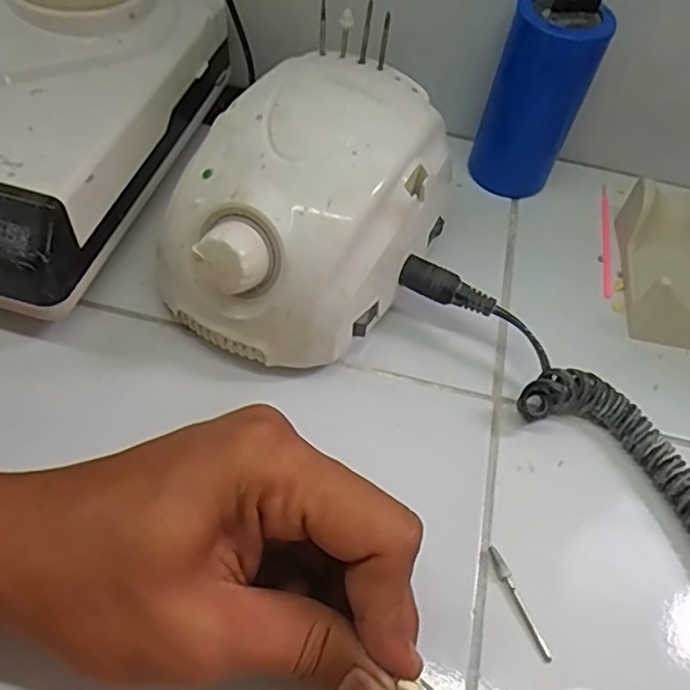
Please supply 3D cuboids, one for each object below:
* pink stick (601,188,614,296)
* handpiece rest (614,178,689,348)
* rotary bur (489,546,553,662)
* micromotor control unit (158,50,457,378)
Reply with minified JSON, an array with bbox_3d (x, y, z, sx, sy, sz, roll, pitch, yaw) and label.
[{"bbox_3d":[0.154,-0.063,0.376,0.006,0.004,0.093,12,54,4],"label":"pink stick"},{"bbox_3d":[0.177,-0.043,0.340,0.048,0.034,0.089,10,54,3],"label":"handpiece rest"},{"bbox_3d":[0.067,0.099,0.245,0.005,0.004,0.043,-15,57,-15],"label":"rotary bur"},{"bbox_3d":[-0.017,-0.062,0.302,0.102,0.086,0.139,31,58,17],"label":"micromotor control unit"}]

